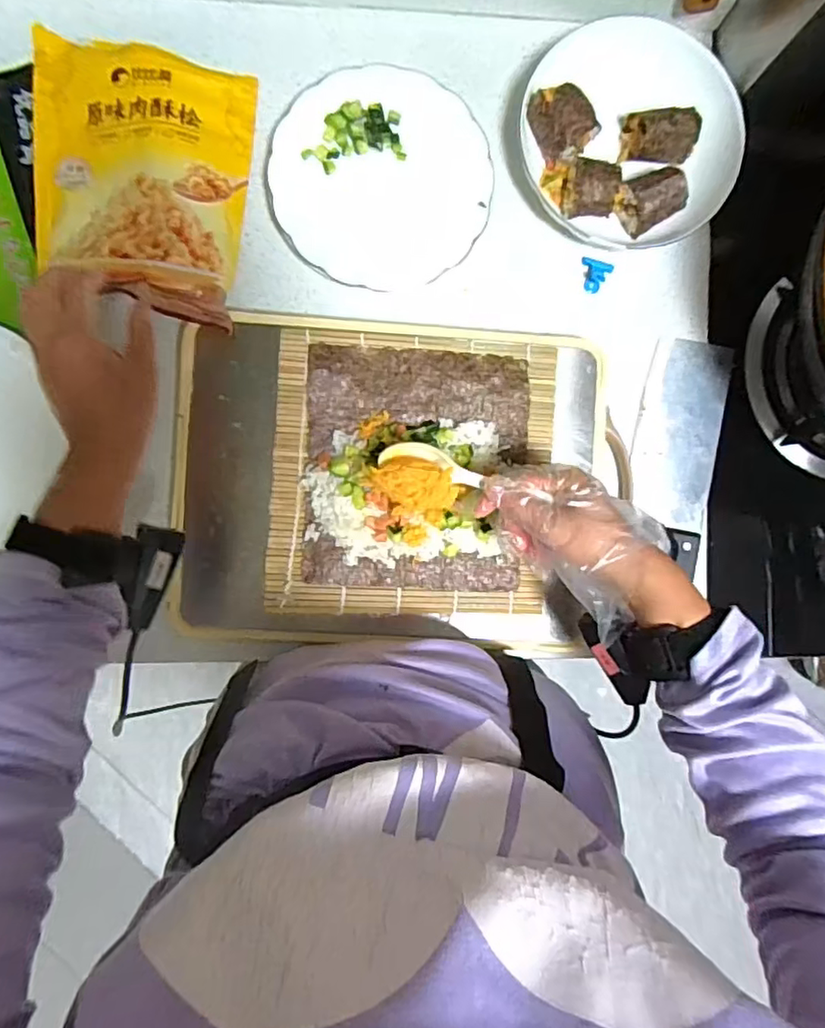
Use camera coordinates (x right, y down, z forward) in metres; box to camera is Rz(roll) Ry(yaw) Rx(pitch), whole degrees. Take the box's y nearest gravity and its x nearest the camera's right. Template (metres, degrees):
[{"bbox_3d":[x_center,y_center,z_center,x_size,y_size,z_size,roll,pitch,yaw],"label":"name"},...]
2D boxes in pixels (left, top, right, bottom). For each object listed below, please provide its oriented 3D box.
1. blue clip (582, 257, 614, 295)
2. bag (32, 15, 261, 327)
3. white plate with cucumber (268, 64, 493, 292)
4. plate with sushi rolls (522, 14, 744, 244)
[{"bbox_3d":[0.167,-0.218,0.541,0.028,0.008,0.031,16,89,-4],"label":"blue clip"},{"bbox_3d":[-0.229,-0.274,0.482,0.173,0.046,0.213,6,90,-4],"label":"bag"},{"bbox_3d":[-0.028,-0.297,0.519,0.183,0.014,0.189,0,91,-4],"label":"white plate with cucumber"},{"bbox_3d":[0.190,-0.336,0.521,0.190,0.041,0.180,8,90,-4],"label":"plate with sushi rolls"}]

